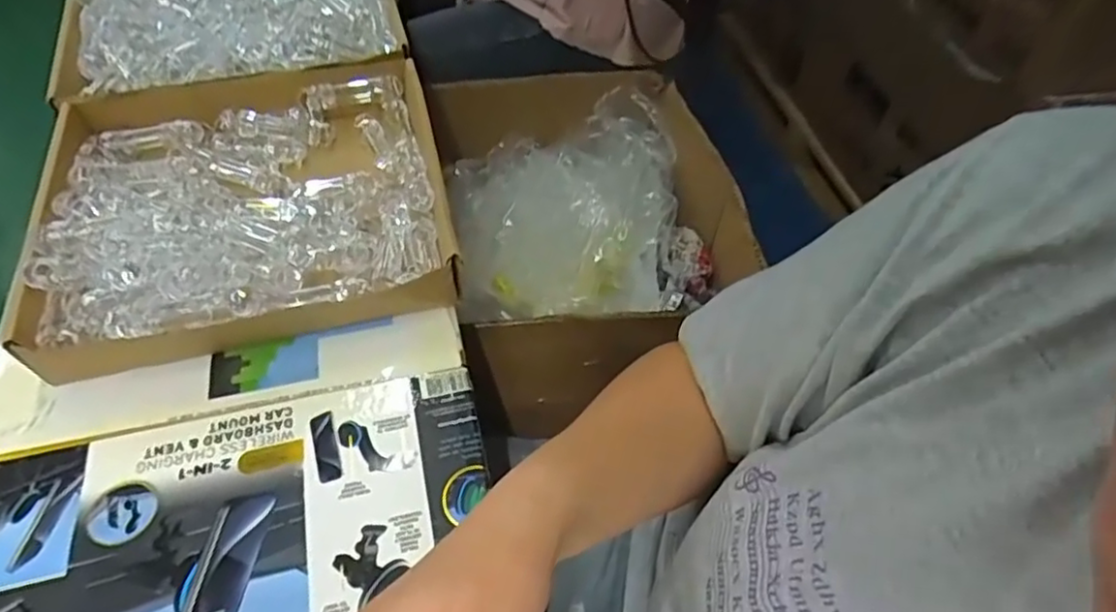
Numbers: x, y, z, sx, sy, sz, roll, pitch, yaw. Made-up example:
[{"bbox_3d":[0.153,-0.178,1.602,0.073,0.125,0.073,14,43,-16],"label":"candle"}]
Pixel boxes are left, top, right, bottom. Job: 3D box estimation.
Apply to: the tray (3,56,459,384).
[{"bbox_3d":[-0.250,-0.086,0.544,0.304,0.064,0.297,-10,54,-12],"label":"tray"}]

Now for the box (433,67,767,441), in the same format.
[{"bbox_3d":[0.035,-0.103,0.801,0.316,0.162,0.443,-6,53,-6],"label":"box"}]

